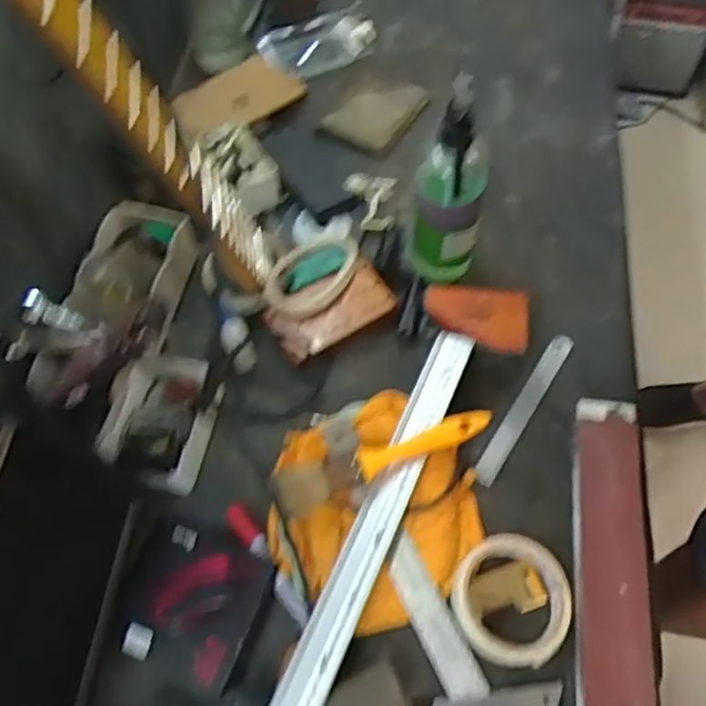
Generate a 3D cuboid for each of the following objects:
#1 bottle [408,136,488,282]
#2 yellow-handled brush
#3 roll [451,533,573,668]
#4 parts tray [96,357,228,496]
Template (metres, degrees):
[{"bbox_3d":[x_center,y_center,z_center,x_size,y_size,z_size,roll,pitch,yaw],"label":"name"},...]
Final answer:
[{"bbox_3d":[0.092,-0.146,0.619,0.063,0.172,0.072,8,60,7],"label":"bottle"},{"bbox_3d":[0.031,0.087,0.525,0.188,0.027,0.037,-17,60,-8],"label":"yellow-handled brush"},{"bbox_3d":[0.128,0.199,0.509,0.094,0.019,0.097,0,62,0],"label":"roll"},{"bbox_3d":[-0.180,0.063,0.584,0.105,0.051,0.113,6,59,6],"label":"parts tray"}]

